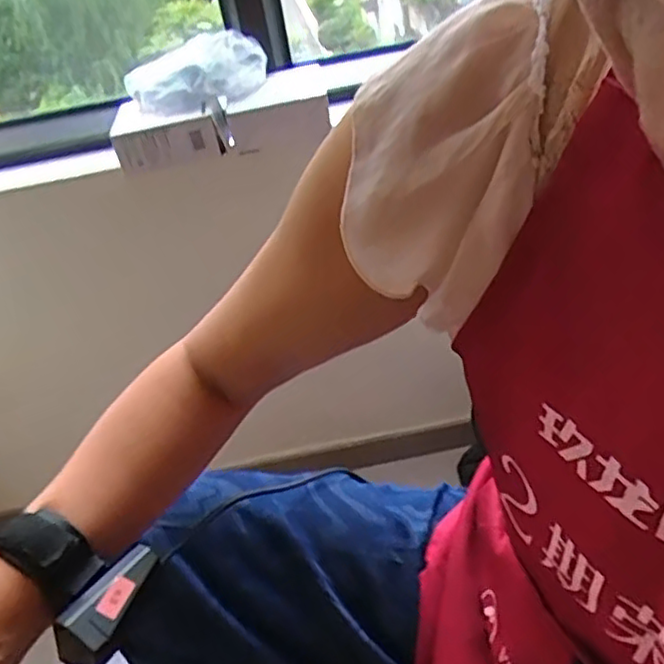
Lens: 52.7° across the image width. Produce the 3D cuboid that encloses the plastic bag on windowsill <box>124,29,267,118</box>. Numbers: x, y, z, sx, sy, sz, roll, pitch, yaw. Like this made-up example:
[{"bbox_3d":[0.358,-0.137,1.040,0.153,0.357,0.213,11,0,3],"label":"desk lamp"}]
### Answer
[{"bbox_3d":[-0.170,-0.332,0.858,0.176,0.075,0.070,-16,39,-12],"label":"plastic bag on windowsill"}]

